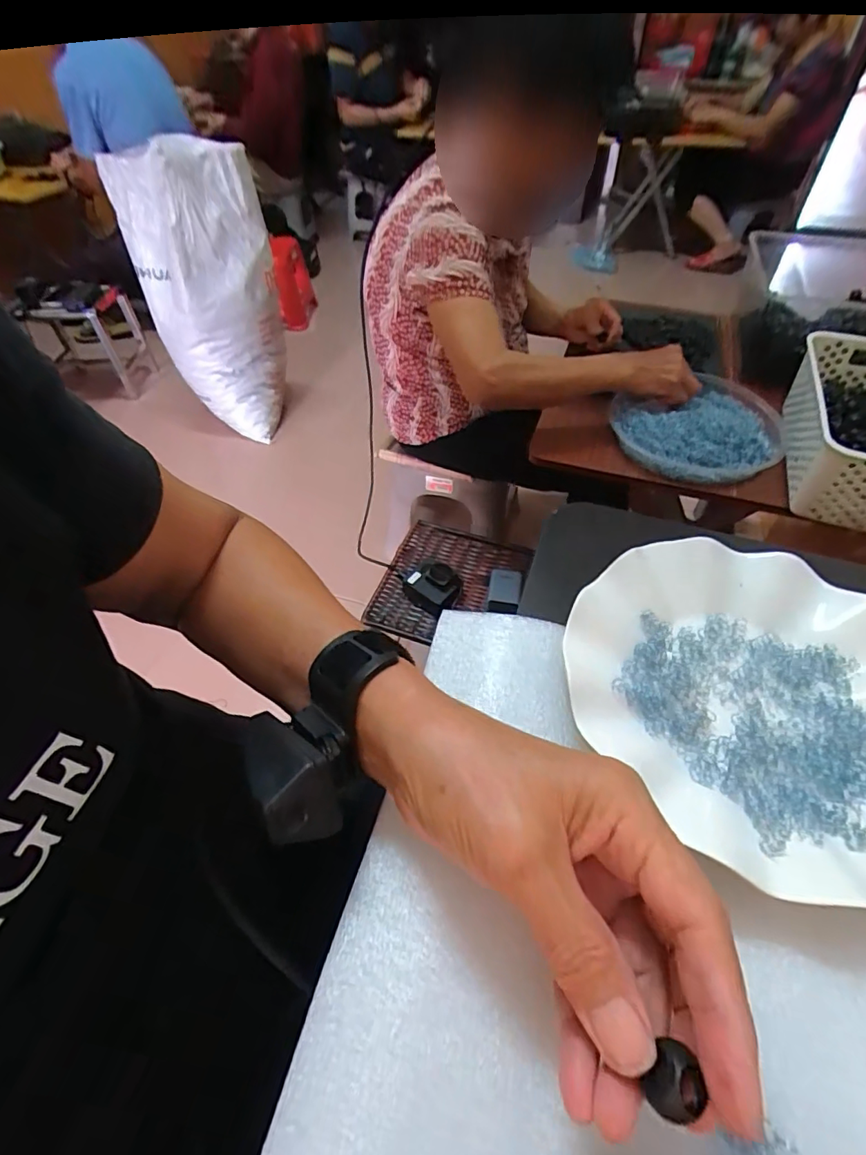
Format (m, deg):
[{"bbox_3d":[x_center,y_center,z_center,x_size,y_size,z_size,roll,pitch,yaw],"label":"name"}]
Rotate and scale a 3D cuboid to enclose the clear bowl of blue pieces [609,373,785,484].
[{"bbox_3d":[0.381,-0.221,0.760,0.234,0.047,0.216,-3,50,3],"label":"clear bowl of blue pieces"}]

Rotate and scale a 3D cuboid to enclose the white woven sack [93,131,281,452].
[{"bbox_3d":[-0.588,-0.747,1.413,0.326,0.668,0.250,-29,54,-18],"label":"white woven sack"}]

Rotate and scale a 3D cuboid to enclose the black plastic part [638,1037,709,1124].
[{"bbox_3d":[0.068,0.141,0.144,0.014,0.010,0.017,27,58,25],"label":"black plastic part"}]

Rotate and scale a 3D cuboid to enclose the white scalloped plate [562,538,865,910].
[{"bbox_3d":[0.161,0.055,0.260,0.177,0.027,0.172,-3,50,3],"label":"white scalloped plate"}]

